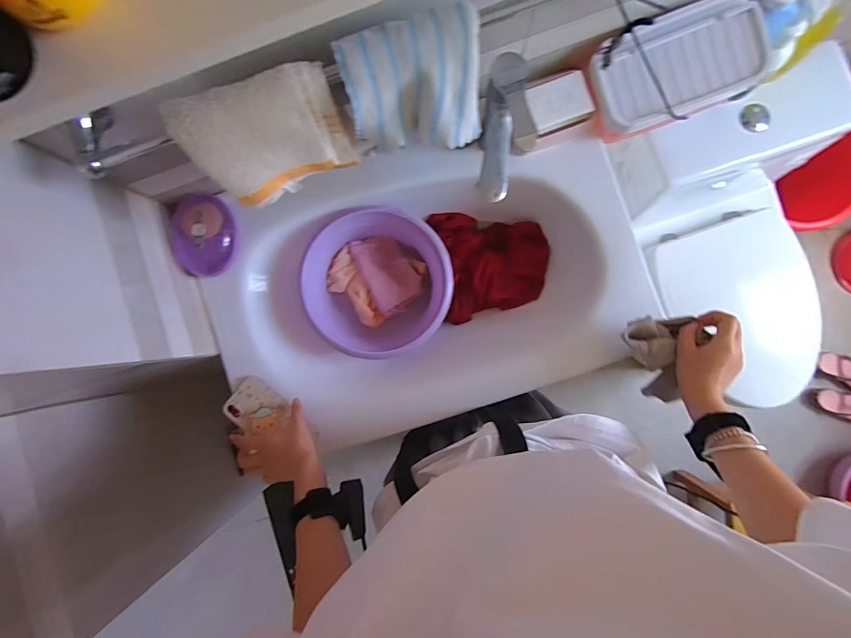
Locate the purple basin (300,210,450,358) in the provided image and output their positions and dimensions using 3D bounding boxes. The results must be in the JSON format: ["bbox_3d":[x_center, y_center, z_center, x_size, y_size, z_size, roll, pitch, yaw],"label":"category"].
[{"bbox_3d":[-0.078,-0.065,0.680,0.239,0.119,0.223,0,88,3],"label":"purple basin"}]

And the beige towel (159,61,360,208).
[{"bbox_3d":[-0.170,-0.200,0.434,0.162,0.135,0.068,-24,87,2],"label":"beige towel"}]

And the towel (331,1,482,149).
[{"bbox_3d":[-0.010,-0.239,0.406,0.137,0.123,0.038,-13,61,1],"label":"towel"}]

